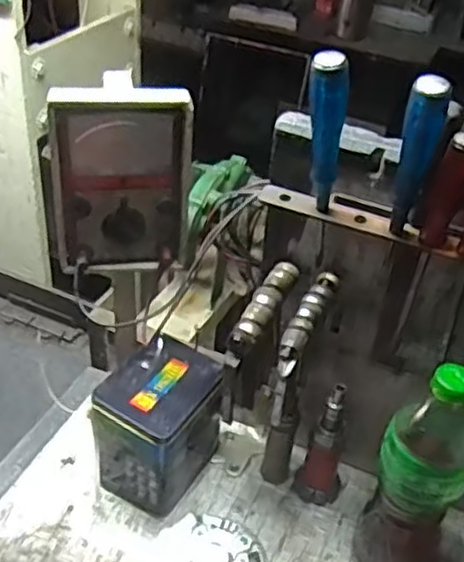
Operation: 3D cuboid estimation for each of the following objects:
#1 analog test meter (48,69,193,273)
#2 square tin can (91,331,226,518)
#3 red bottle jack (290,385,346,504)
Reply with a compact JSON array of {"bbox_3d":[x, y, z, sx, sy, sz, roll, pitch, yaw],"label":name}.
[{"bbox_3d":[-0.104,-0.094,0.645,0.129,0.172,0.059,-1,39,-8],"label":"analog test meter"},{"bbox_3d":[-0.077,0.152,0.754,0.096,0.143,0.142,27,43,25],"label":"square tin can"},{"bbox_3d":[0.100,0.174,0.735,0.049,0.157,0.037,15,39,12],"label":"red bottle jack"}]

